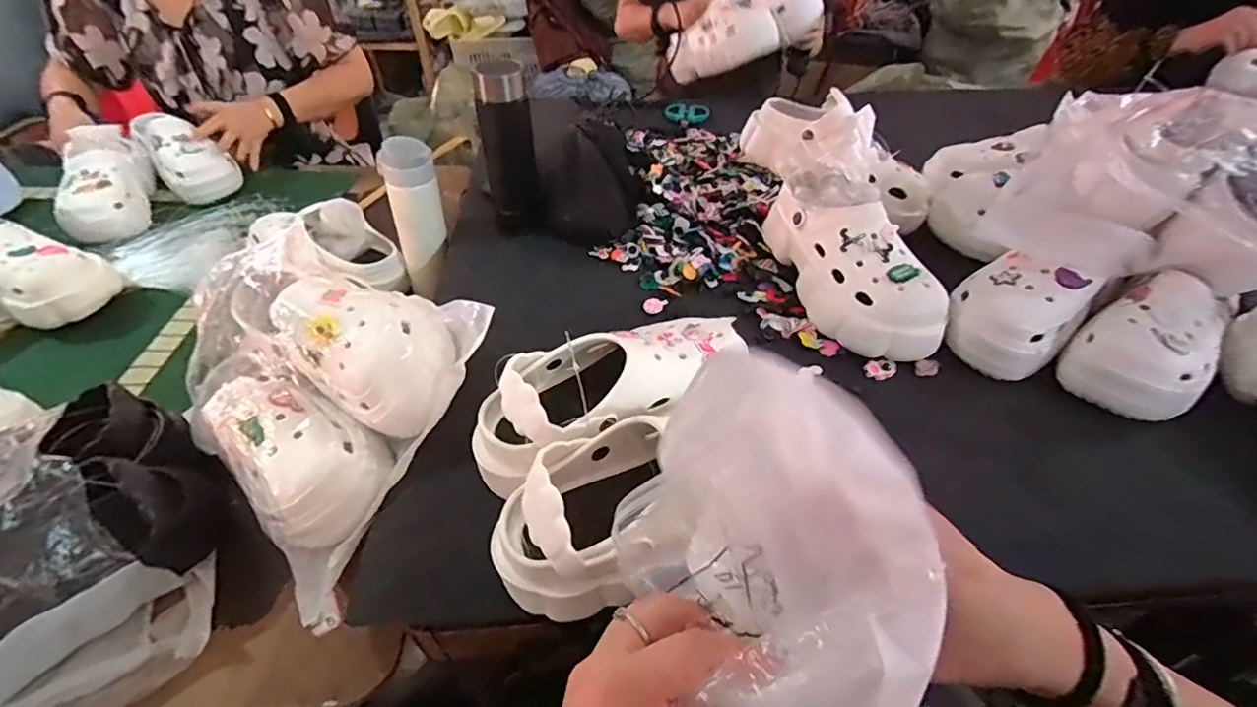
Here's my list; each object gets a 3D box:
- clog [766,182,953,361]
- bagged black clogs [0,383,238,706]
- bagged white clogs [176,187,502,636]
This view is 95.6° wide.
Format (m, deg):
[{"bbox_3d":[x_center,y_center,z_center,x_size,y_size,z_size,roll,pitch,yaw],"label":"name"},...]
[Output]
[{"bbox_3d":[0.240,-0.106,0.644,0.101,0.094,0.259,-18,48,-18],"label":"clog"},{"bbox_3d":[-0.527,0.178,0.473,0.297,0.134,0.262,-23,50,-22],"label":"bagged black clogs"},{"bbox_3d":[-0.303,0.012,0.570,0.247,0.147,0.353,-34,54,-30],"label":"bagged white clogs"}]

